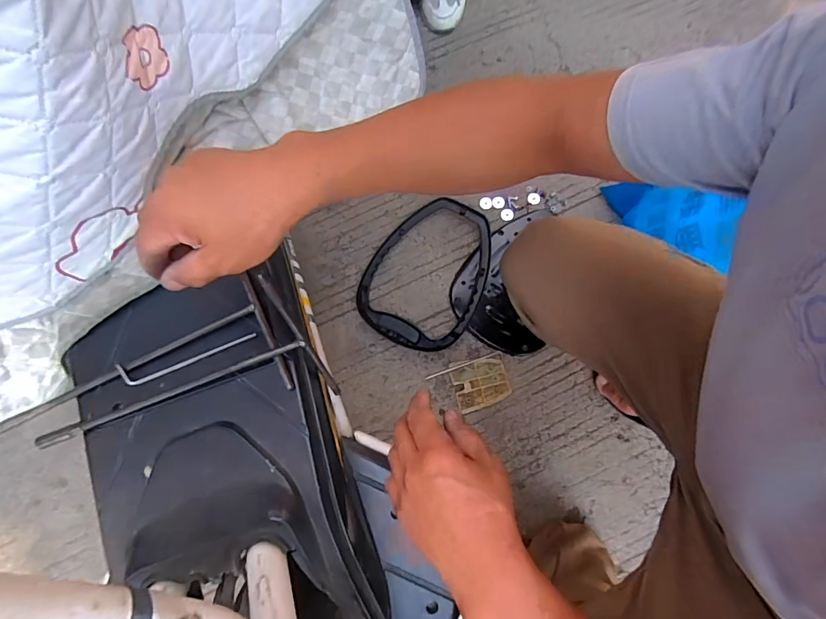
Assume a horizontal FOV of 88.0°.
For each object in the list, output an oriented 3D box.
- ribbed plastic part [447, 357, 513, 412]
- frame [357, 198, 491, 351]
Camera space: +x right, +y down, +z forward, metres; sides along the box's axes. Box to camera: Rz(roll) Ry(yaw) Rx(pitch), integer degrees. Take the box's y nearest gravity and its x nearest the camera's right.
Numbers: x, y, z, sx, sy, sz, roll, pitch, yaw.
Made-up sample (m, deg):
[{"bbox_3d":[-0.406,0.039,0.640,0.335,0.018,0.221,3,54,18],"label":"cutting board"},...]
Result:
[{"bbox_3d":[0.129,0.137,0.820,0.102,0.018,0.093,-18,77,-4],"label":"ribbed plastic part"},{"bbox_3d":[0.032,-0.071,0.841,0.229,0.048,0.299,32,89,8],"label":"frame"}]

